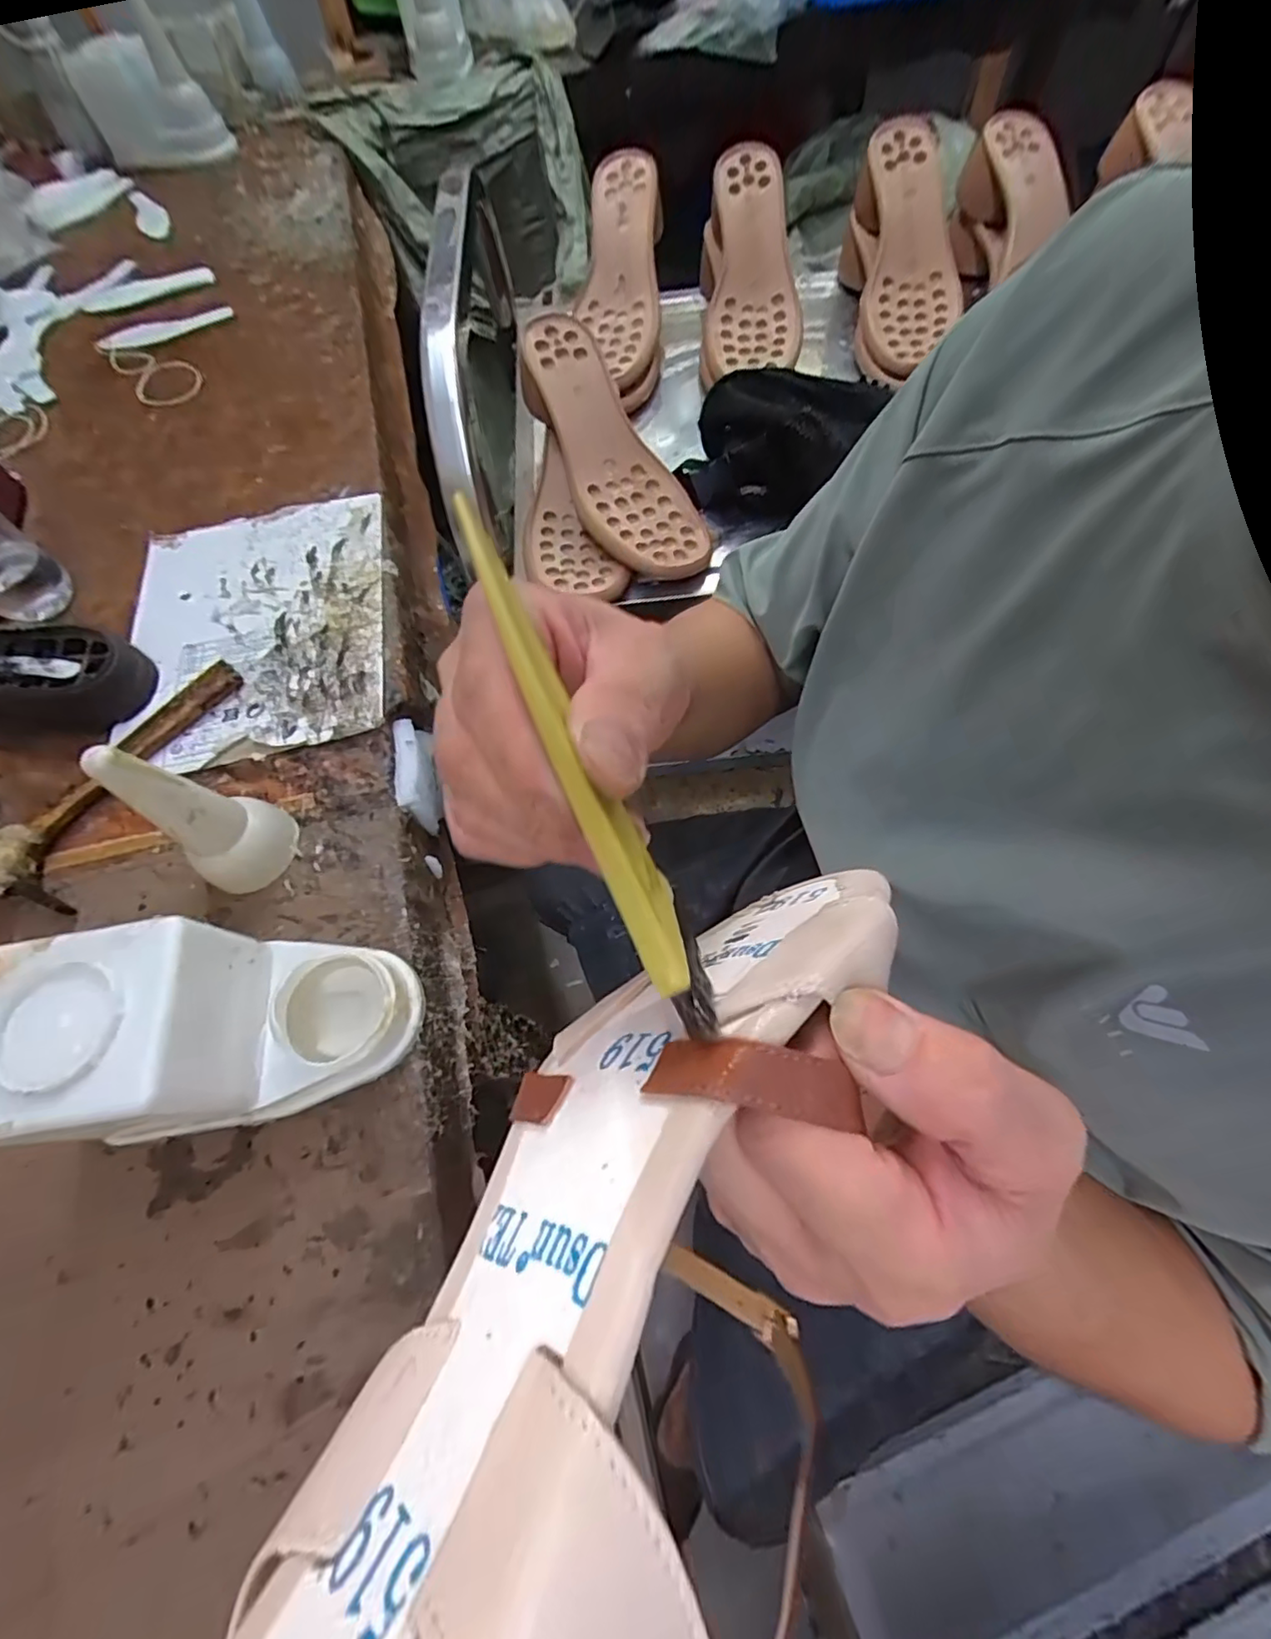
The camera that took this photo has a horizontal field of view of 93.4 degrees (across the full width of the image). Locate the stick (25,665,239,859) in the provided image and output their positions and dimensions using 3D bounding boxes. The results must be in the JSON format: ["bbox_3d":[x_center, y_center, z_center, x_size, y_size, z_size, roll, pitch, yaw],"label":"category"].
[{"bbox_3d":[-0.407,-0.058,0.489,0.023,0.021,0.191,37,73,18],"label":"stick"}]

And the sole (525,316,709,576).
[{"bbox_3d":[-0.021,-0.302,0.491,0.085,0.023,0.235,-28,89,-9],"label":"sole"}]

